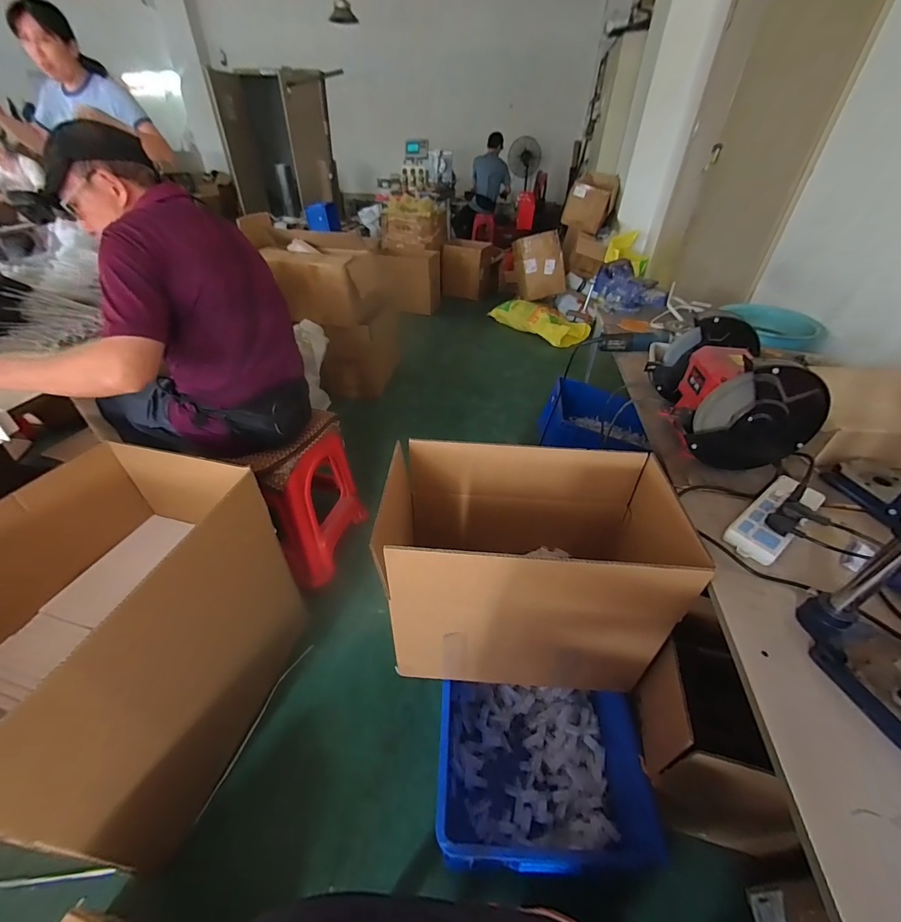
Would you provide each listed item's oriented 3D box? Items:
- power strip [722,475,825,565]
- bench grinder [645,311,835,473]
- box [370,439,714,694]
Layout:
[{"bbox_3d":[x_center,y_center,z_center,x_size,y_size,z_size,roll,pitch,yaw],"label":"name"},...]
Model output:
[{"bbox_3d":[0.579,0.097,0.704,0.223,0.038,0.080,-25,46,-29],"label":"power strip"},{"bbox_3d":[0.584,-0.155,0.849,0.190,0.223,0.306,3,39,2],"label":"bench grinder"},{"bbox_3d":[0.169,0.212,0.867,0.545,0.394,0.348,2,39,0],"label":"box"}]

